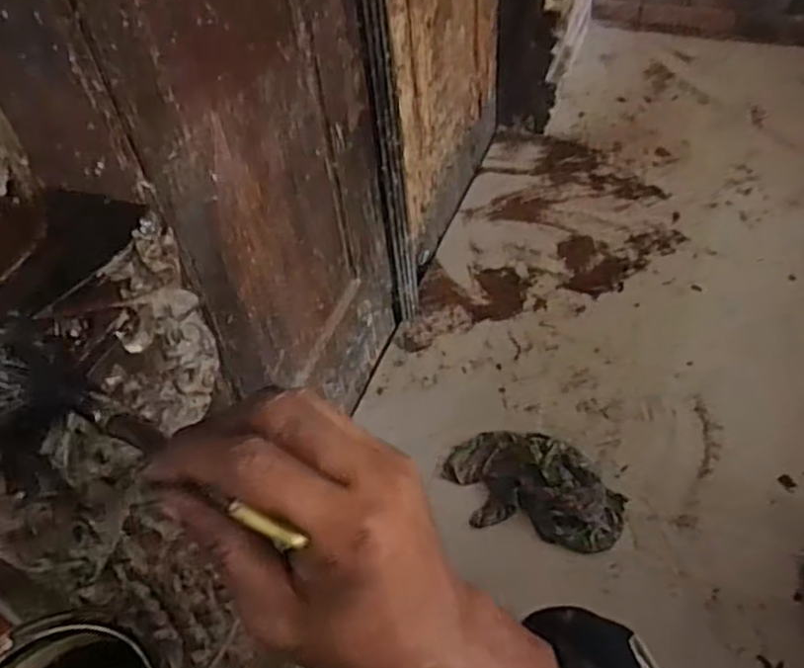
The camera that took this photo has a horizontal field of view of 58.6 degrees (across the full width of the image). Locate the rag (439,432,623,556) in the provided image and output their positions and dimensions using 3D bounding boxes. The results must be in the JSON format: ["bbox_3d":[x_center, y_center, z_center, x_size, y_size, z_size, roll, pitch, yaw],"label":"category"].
[{"bbox_3d":[0.196,0.219,1.079,0.272,0.047,0.169,9,49,14],"label":"rag"}]

